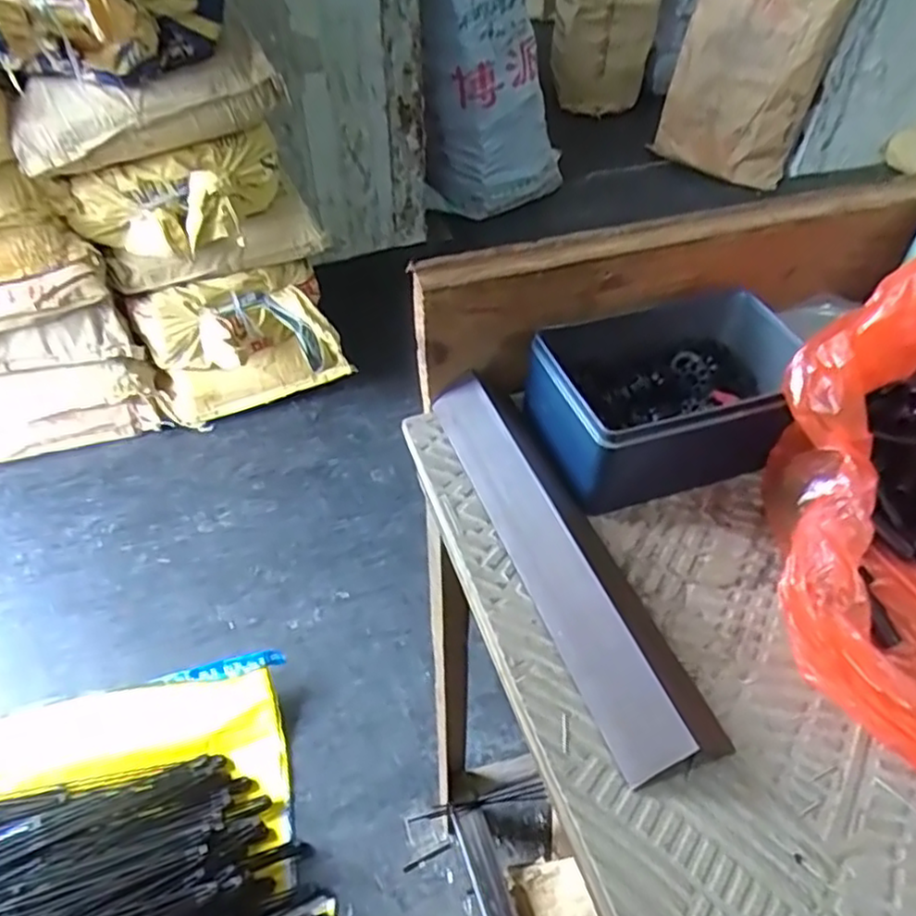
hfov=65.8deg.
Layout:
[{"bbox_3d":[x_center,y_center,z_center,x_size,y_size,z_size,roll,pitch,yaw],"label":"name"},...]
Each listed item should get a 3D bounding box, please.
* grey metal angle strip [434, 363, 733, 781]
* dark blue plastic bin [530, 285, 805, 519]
[{"bbox_3d":[0.052,0.040,0.356,0.051,0.035,0.232,-16,49,-15],"label":"grey metal angle strip"},{"bbox_3d":[0.121,-0.041,0.400,0.156,0.056,0.102,-14,49,-13],"label":"dark blue plastic bin"}]

